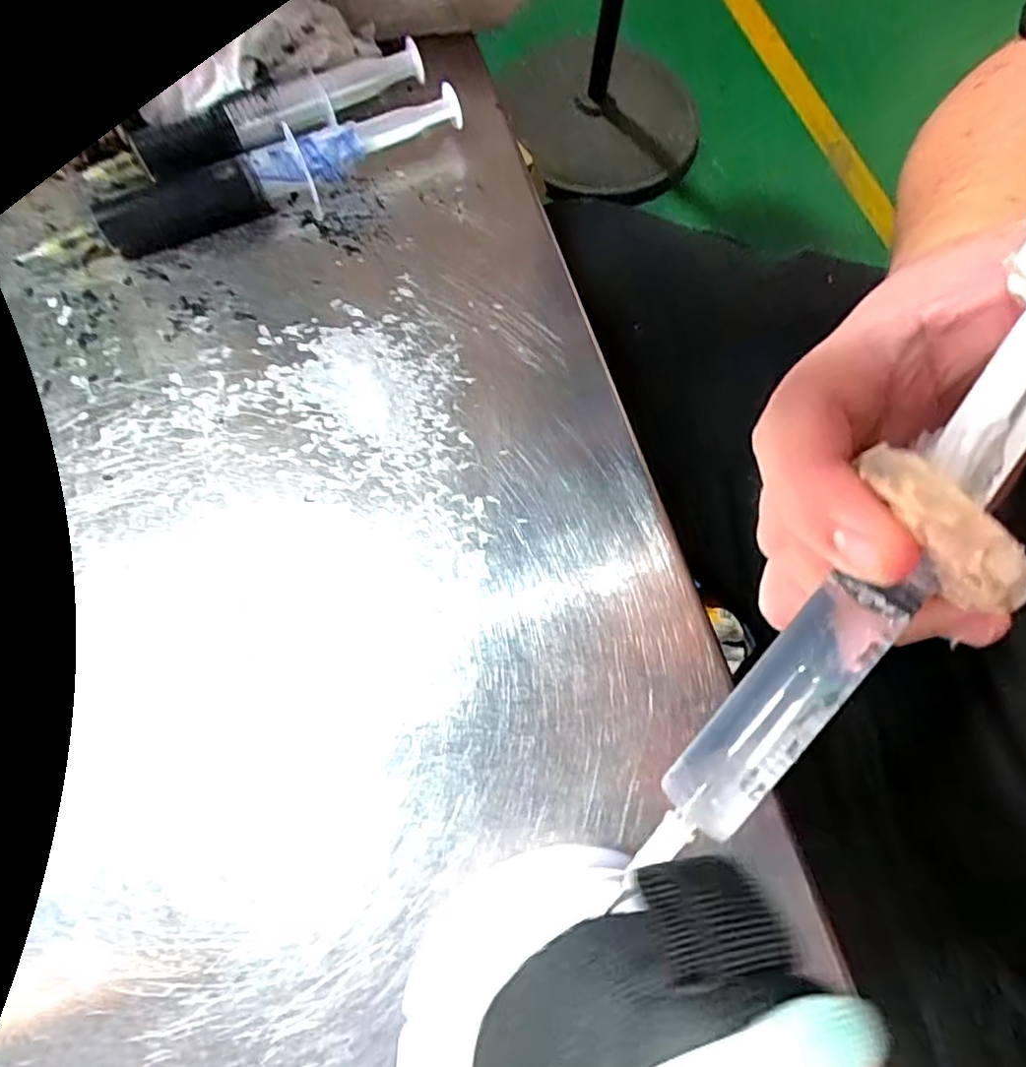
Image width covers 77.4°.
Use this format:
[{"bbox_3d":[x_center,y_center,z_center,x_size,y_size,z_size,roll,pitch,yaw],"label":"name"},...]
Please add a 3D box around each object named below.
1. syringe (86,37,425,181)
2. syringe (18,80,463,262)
[{"bbox_3d":[-0.098,-0.167,0.257,0.134,0.019,0.018,-34,76,-13],"label":"syringe"},{"bbox_3d":[-0.100,-0.140,0.251,0.167,0.021,0.025,-28,75,-12],"label":"syringe"}]

